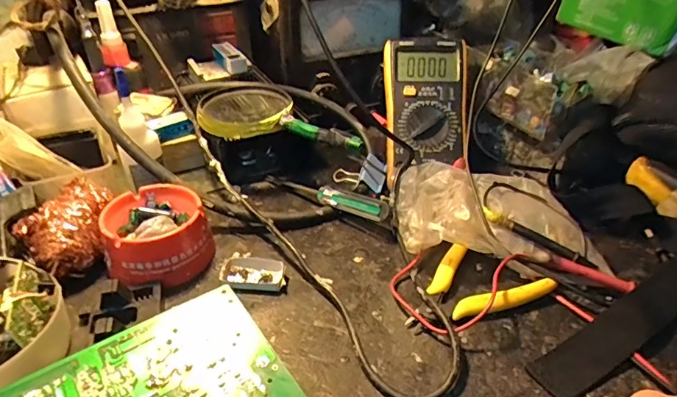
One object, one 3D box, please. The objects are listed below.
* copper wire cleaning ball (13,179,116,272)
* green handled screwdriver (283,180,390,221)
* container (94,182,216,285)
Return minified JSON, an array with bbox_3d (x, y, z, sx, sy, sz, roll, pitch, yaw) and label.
[{"bbox_3d":[-0.215,0.023,0.379,0.054,0.048,0.068,9,35,11],"label":"copper wire cleaning ball"},{"bbox_3d":[-0.007,-0.002,0.450,0.127,0.016,0.012,17,39,39],"label":"green handled screwdriver"},{"bbox_3d":[-0.150,0.029,0.391,0.078,0.041,0.085,1,35,-1],"label":"container"}]

